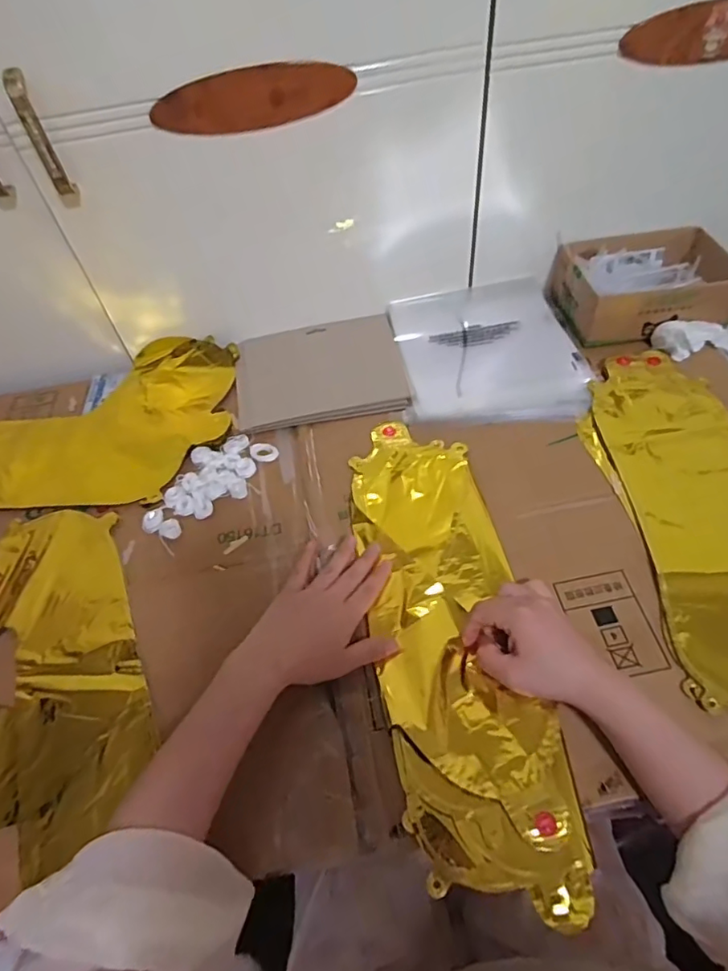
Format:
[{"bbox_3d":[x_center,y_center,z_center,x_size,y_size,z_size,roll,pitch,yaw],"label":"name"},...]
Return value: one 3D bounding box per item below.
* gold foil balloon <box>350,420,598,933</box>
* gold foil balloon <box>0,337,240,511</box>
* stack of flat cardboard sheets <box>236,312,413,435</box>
[{"bbox_3d":[0.073,0.114,0.486,0.128,0.016,0.430,-10,54,-2],"label":"gold foil balloon"},{"bbox_3d":[-0.366,-0.076,0.652,0.415,0.023,0.249,-4,53,3],"label":"gold foil balloon"},{"bbox_3d":[-0.053,-0.145,0.672,0.200,0.008,0.167,-11,52,-3],"label":"stack of flat cardboard sheets"}]

